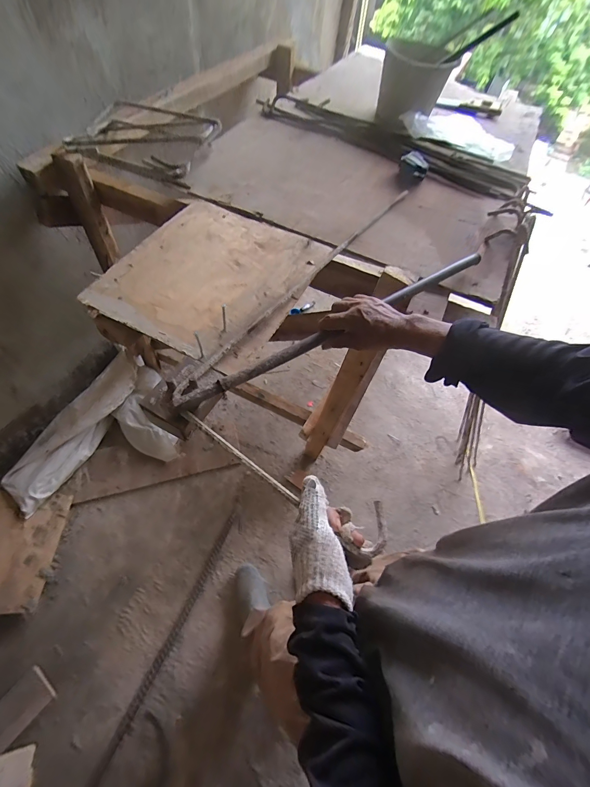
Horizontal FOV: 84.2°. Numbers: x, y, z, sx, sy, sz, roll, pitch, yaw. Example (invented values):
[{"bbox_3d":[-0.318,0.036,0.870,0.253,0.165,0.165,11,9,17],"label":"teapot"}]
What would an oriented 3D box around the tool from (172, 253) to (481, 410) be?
[{"bbox_3d":[0.089,-0.124,0.555,0.622,0.039,0.039,-29,64,-19],"label":"tool"}]

